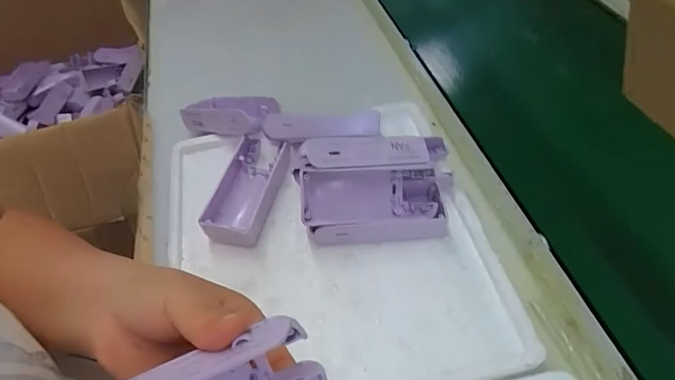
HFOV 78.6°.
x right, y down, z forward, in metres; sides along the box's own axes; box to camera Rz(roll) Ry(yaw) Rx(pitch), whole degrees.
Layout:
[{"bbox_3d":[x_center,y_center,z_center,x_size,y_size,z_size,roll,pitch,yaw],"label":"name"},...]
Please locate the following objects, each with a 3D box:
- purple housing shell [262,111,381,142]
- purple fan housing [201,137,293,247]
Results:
[{"bbox_3d":[-0.015,-0.056,0.369,0.104,0.025,0.015,1,51,4],"label":"purple housing shell"},{"bbox_3d":[-0.078,0.002,0.364,0.047,0.031,0.106,12,53,13],"label":"purple fan housing"}]

